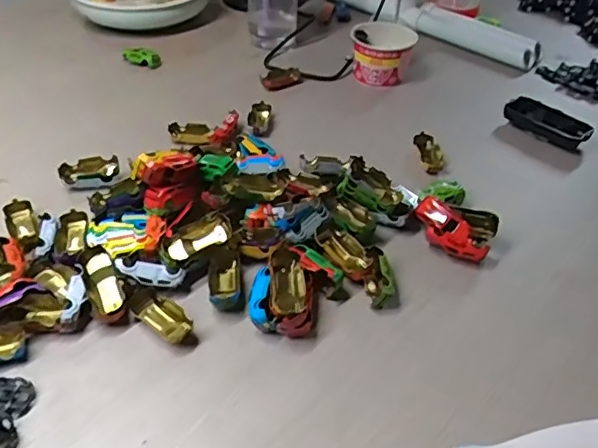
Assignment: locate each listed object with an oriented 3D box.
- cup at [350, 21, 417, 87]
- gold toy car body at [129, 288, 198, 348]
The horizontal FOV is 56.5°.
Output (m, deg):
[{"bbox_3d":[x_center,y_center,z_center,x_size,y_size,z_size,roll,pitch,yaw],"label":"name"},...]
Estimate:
[{"bbox_3d":[0.120,-0.254,0.812,0.086,0.077,0.083,2,40,-1],"label":"cup"},{"bbox_3d":[-0.116,0.083,0.490,0.066,0.020,0.030,28,47,27],"label":"gold toy car body"}]

